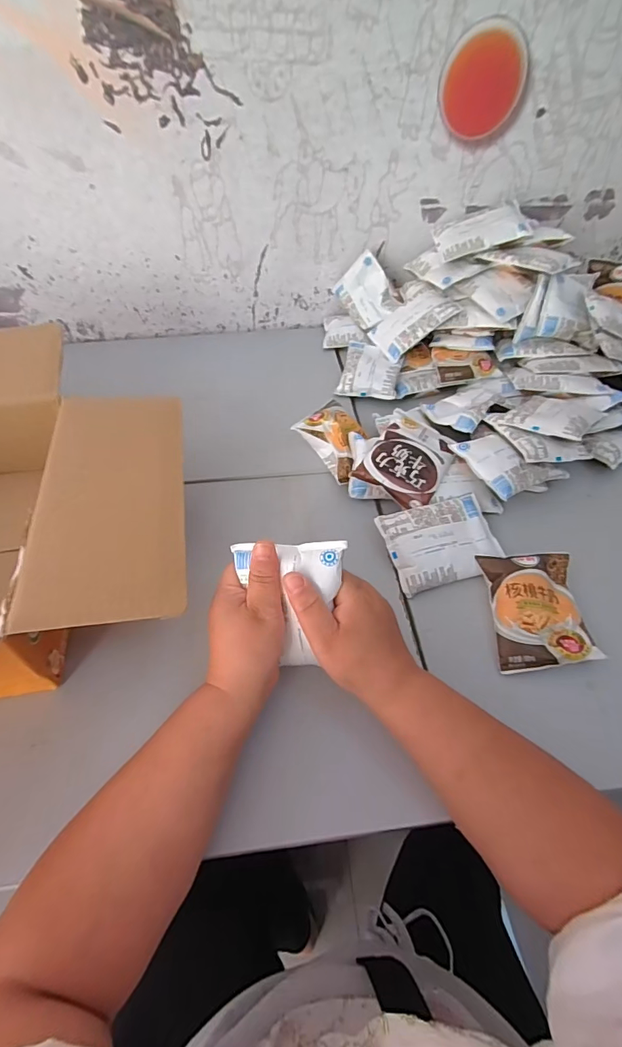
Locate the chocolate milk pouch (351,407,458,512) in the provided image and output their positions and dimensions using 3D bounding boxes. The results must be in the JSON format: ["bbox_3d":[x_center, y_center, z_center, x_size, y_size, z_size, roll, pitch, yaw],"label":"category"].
[{"bbox_3d":[0.123,-0.082,0.560,0.095,0.015,0.121,31,67,8],"label":"chocolate milk pouch"}]

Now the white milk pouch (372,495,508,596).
[{"bbox_3d":[0.151,0.019,0.511,0.127,0.021,0.095,-15,69,-14],"label":"white milk pouch"}]

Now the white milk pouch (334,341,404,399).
[{"bbox_3d":[0.098,-0.251,0.730,0.093,0.033,0.117,12,52,9],"label":"white milk pouch"}]

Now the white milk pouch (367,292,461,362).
[{"bbox_3d":[0.162,-0.326,0.721,0.127,0.018,0.090,-34,54,13],"label":"white milk pouch"}]

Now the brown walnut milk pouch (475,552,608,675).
[{"bbox_3d":[0.232,0.086,0.463,0.098,0.030,0.122,-2,51,-3],"label":"brown walnut milk pouch"}]

